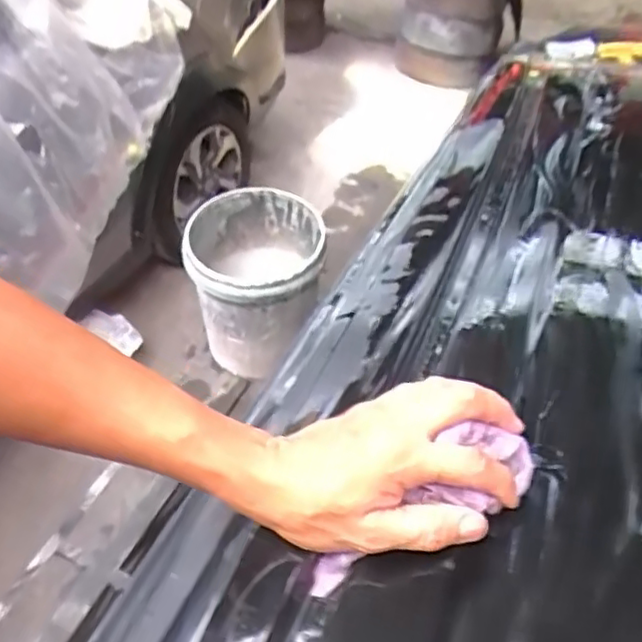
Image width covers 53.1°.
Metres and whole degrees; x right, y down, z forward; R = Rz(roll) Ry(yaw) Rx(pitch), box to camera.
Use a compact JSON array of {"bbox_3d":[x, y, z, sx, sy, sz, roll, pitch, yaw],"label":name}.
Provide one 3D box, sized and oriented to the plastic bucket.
[{"bbox_3d":[-0.150,-0.093,1.518,0.303,0.301,0.339,4,48,3],"label":"plastic bucket"}]

